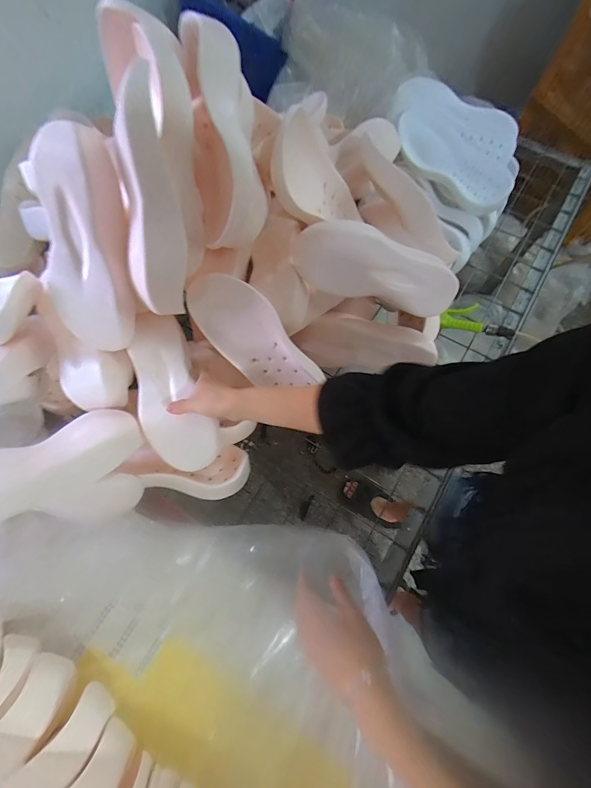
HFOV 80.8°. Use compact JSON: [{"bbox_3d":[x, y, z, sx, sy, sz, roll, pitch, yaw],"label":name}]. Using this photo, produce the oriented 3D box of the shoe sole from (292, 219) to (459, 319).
[{"bbox_3d":[0.139,-0.201,0.554,0.274,0.092,0.078,12,68,-15],"label":"shoe sole"}]

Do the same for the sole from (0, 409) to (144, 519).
[{"bbox_3d":[-0.363,0.094,0.488,0.271,0.054,0.128,-22,70,-22],"label":"sole"}]

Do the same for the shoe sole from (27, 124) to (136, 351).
[{"bbox_3d":[-0.286,-0.200,0.475,0.099,0.271,0.036,7,25,2],"label":"shoe sole"}]

